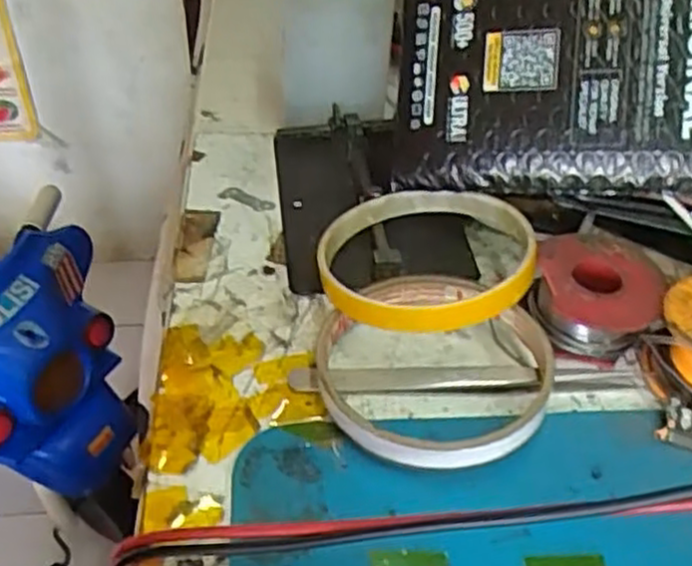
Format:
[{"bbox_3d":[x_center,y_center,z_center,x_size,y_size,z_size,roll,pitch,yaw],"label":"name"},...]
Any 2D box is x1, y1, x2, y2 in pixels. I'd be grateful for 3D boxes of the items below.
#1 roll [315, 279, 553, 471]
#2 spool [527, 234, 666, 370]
[{"bbox_3d":[0.030,0.029,0.267,0.079,0.019,0.084,2,43,-2],"label":"roll"},{"bbox_3d":[0.094,0.006,0.290,0.045,0.028,0.043,2,43,-2],"label":"spool"}]

